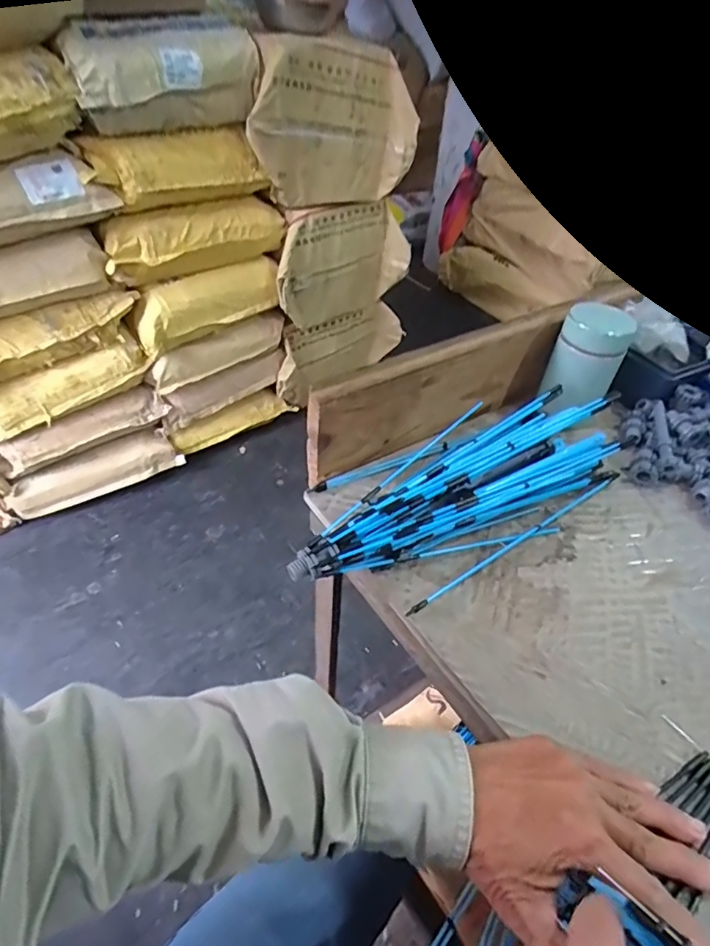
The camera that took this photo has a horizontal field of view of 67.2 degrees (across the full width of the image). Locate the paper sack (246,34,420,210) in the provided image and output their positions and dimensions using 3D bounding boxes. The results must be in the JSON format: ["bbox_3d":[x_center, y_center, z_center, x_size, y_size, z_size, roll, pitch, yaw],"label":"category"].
[{"bbox_3d":[-0.050,-0.790,1.238,0.417,0.309,0.094,-18,48,-21],"label":"paper sack"}]

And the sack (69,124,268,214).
[{"bbox_3d":[-0.384,-0.666,1.176,0.366,0.135,0.096,-32,54,-32],"label":"sack"}]

